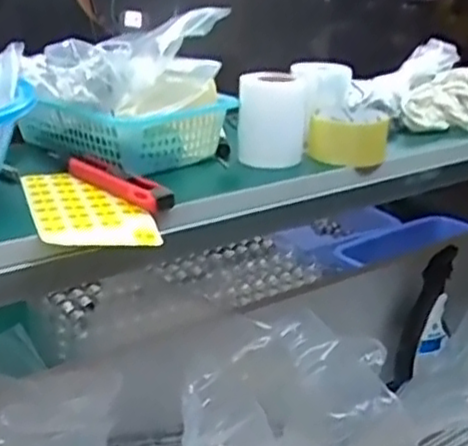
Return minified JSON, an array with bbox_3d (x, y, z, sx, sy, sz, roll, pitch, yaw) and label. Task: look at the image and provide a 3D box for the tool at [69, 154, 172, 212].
[{"bbox_3d":[-0.103,-0.038,0.649,0.029,0.017,0.137,-16,28,-38],"label":"tool"}]

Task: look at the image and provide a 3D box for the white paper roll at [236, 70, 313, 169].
[{"bbox_3d":[0.043,-0.114,0.775,0.074,0.091,0.068,4,21,5],"label":"white paper roll"}]

